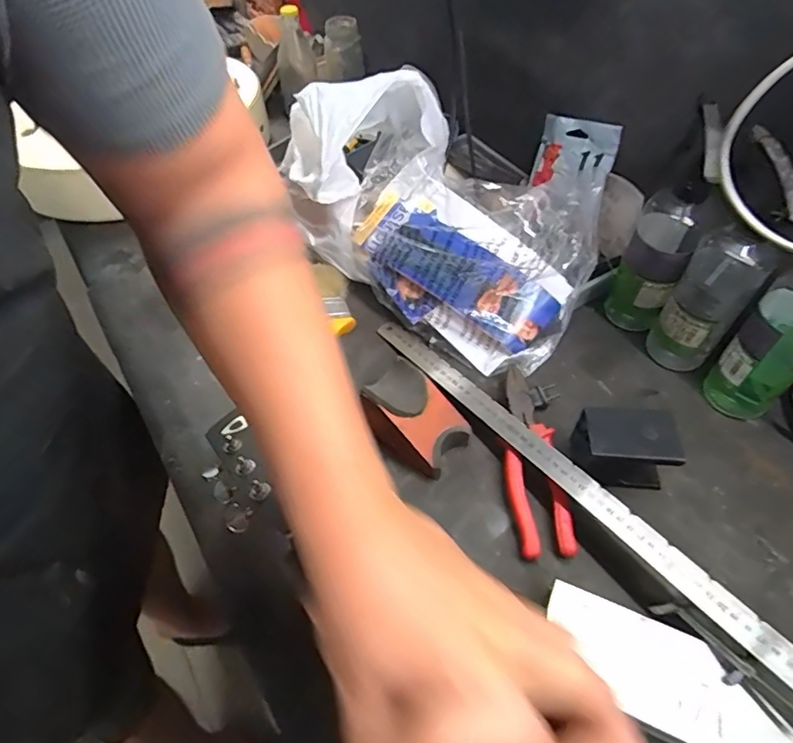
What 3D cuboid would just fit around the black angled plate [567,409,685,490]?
[{"bbox_3d":[0.207,0.073,0.486,0.083,0.060,0.059,-3,52,-1],"label":"black angled plate"}]

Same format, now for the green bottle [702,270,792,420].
[{"bbox_3d":[0.354,-0.025,0.485,0.064,0.189,0.057,37,61,26],"label":"green bottle"}]

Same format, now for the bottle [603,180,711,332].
[{"bbox_3d":[0.274,-0.115,0.564,0.058,0.178,0.049,22,55,17],"label":"bottle"}]

